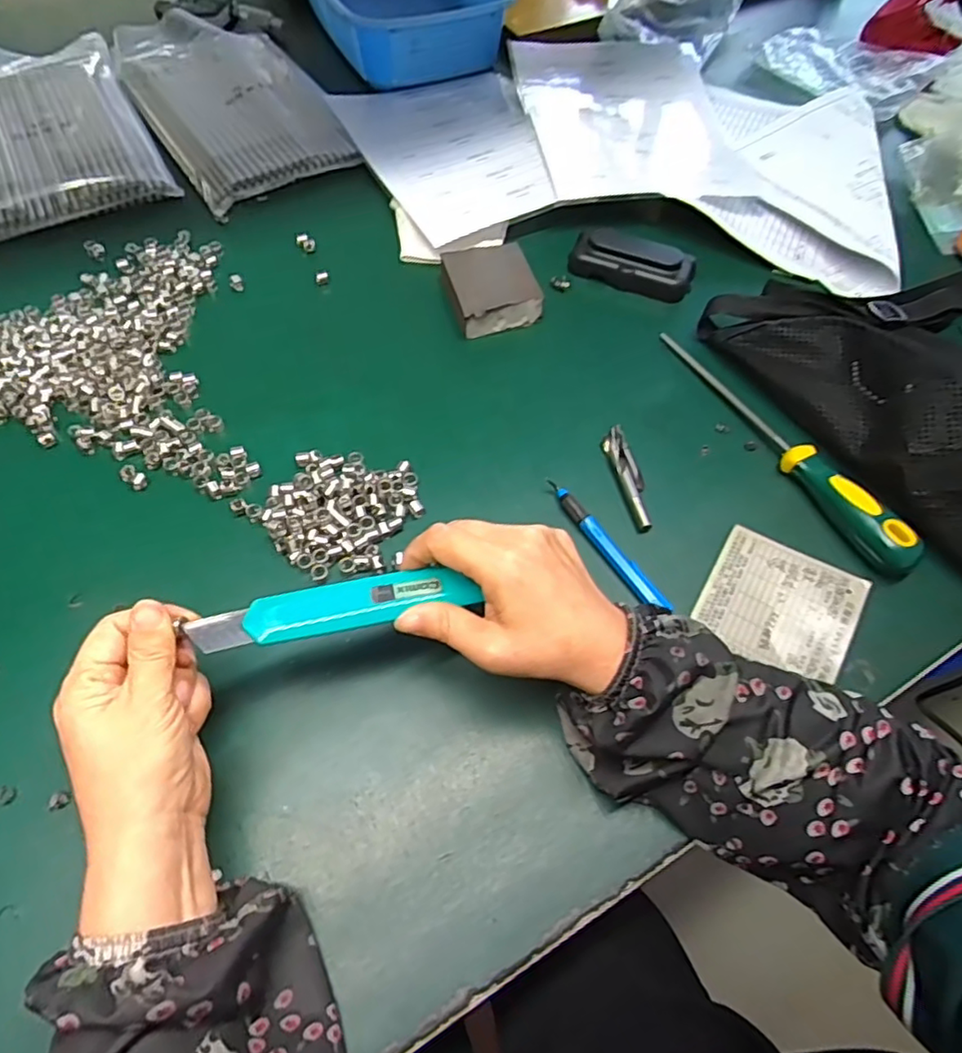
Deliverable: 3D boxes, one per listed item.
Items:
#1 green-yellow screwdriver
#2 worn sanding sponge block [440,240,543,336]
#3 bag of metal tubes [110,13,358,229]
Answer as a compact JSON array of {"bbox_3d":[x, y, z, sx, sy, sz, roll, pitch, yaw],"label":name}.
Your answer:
[{"bbox_3d":[0.216,-0.067,0.440,0.026,0.034,0.237,-24,64,-15],"label":"green-yellow screwdriver"},{"bbox_3d":[0.010,-0.198,0.512,0.069,0.023,0.078,-13,62,-10],"label":"worn sanding sponge block"},{"bbox_3d":[-0.266,-0.461,0.652,0.178,0.013,0.335,-29,66,-17],"label":"bag of metal tubes"}]

